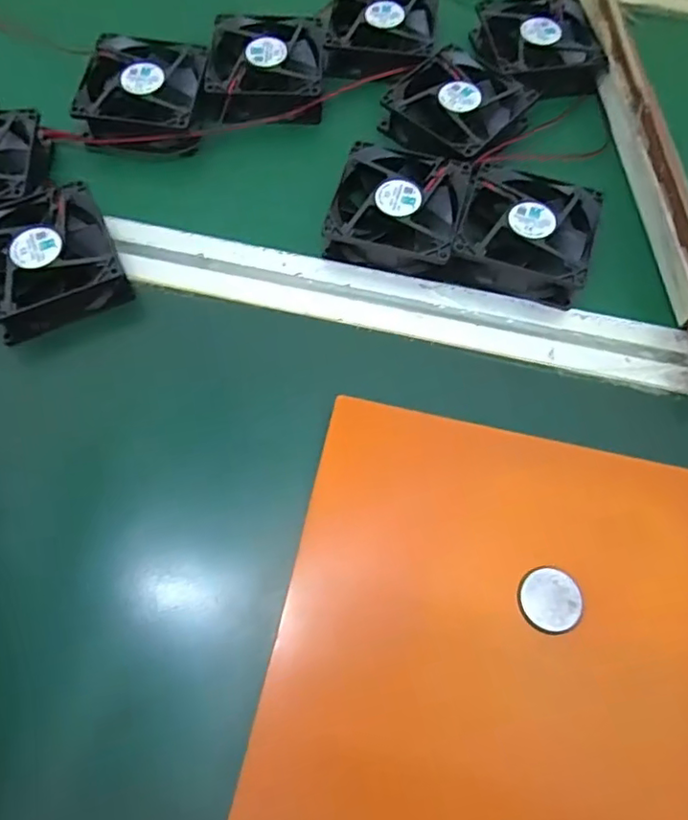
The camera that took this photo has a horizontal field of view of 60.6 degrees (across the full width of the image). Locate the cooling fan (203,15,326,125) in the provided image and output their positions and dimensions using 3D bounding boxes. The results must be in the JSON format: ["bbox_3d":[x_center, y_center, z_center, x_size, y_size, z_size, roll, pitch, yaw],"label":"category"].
[{"bbox_3d":[-0.056,-0.247,0.425,0.078,0.024,0.079,-2,67,-1],"label":"cooling fan"}]

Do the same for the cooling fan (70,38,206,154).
[{"bbox_3d":[-0.139,-0.222,0.413,0.079,0.023,0.082,1,67,0],"label":"cooling fan"}]

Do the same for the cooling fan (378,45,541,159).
[{"bbox_3d":[0.078,-0.209,0.410,0.086,0.020,0.079,-42,73,-17],"label":"cooling fan"}]

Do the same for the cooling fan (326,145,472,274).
[{"bbox_3d":[0.033,-0.129,0.379,0.081,0.022,0.080,15,67,5],"label":"cooling fan"}]

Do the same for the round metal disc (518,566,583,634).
[{"bbox_3d":[0.096,0.088,0.273,0.027,0.004,0.028,0,67,-1],"label":"round metal disc"}]

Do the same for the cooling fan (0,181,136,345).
[{"bbox_3d":[-0.180,-0.091,0.356,0.078,0.027,0.079,-24,69,-11],"label":"cooling fan"}]

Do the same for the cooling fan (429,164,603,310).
[{"bbox_3d":[0.112,-0.112,0.370,0.083,0.026,0.084,18,68,7],"label":"cooling fan"}]

